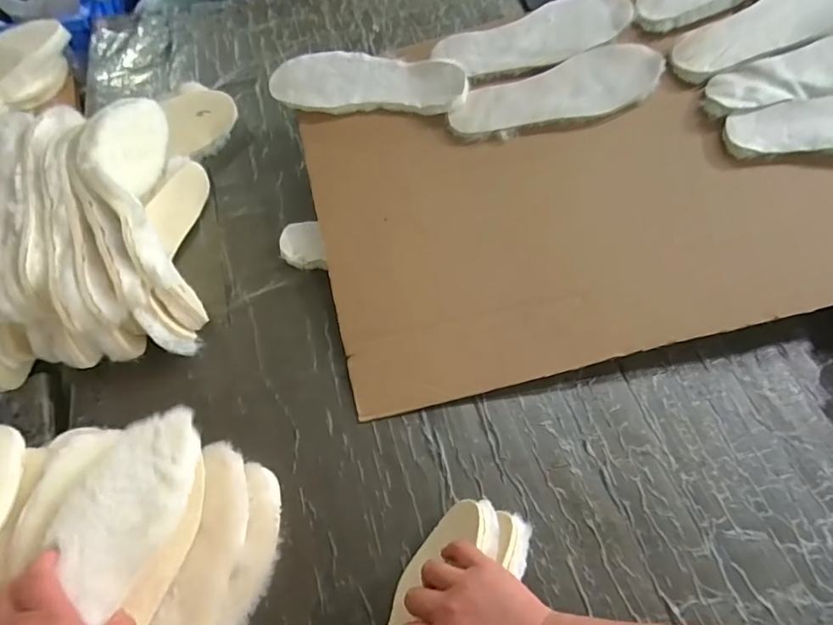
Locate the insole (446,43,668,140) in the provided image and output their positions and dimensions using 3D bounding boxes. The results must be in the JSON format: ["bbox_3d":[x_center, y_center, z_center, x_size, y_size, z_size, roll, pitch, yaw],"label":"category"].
[{"bbox_3d":[0.179,-0.284,0.630,0.267,0.016,0.088,-15,81,3],"label":"insole"}]

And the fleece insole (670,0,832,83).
[{"bbox_3d":[0.446,-0.361,0.599,0.251,0.013,0.082,-26,75,8],"label":"fleece insole"}]

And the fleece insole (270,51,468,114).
[{"bbox_3d":[-0.066,-0.318,0.664,0.264,0.020,0.082,4,84,6],"label":"fleece insole"}]

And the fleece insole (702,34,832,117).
[{"bbox_3d":[0.479,-0.288,0.578,0.238,0.020,0.086,-15,61,11],"label":"fleece insole"}]

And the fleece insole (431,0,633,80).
[{"bbox_3d":[0.158,-0.371,0.653,0.253,0.009,0.087,-17,78,4],"label":"fleece insole"}]

